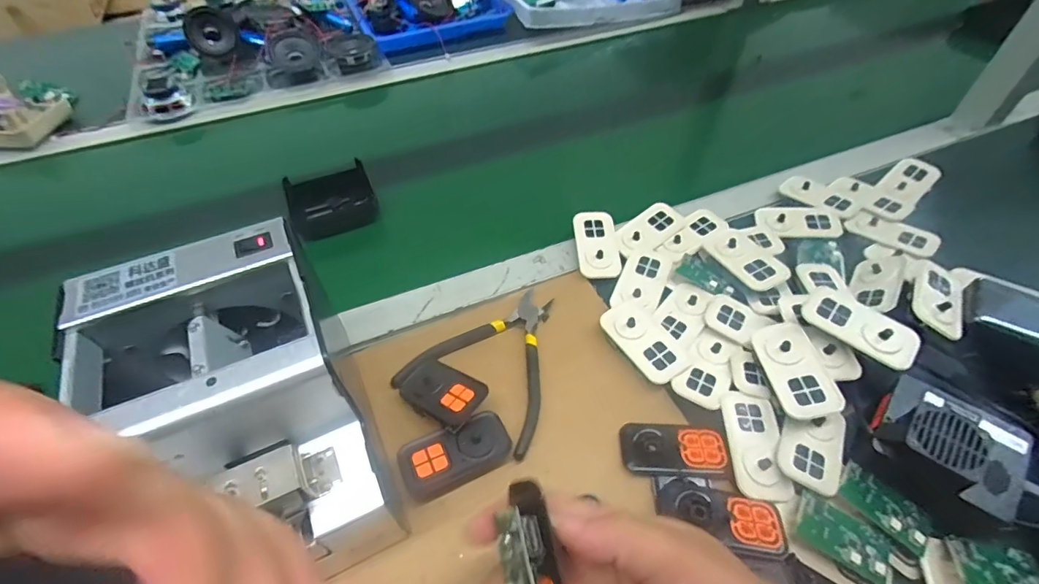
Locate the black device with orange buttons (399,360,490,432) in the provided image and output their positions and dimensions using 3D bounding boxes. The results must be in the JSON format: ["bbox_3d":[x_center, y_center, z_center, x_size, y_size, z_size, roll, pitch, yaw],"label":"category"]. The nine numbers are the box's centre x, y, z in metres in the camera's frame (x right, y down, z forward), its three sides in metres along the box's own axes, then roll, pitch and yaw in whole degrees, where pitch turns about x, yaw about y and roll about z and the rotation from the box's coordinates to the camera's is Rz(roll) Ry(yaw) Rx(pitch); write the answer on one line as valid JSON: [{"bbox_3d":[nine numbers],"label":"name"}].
[{"bbox_3d":[-0.059,0.075,0.366,0.073,0.017,0.040,23,46,36],"label":"black device with orange buttons"}]

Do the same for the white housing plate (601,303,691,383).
[{"bbox_3d":[0.102,0.039,0.393,0.042,0.008,0.077,-28,54,-16],"label":"white housing plate"}]

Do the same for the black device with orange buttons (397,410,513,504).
[{"bbox_3d":[-0.044,0.114,0.338,0.075,0.017,0.040,-24,53,-13],"label":"black device with orange buttons"}]

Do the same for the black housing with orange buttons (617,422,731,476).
[{"bbox_3d":[0.110,0.113,0.347,0.072,0.007,0.040,-2,51,4],"label":"black housing with orange buttons"}]

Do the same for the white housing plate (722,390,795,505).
[{"bbox_3d":[0.167,0.108,0.341,0.037,0.008,0.075,-1,52,5],"label":"white housing plate"}]

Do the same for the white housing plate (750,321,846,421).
[{"bbox_3d":[0.204,0.056,0.355,0.040,0.008,0.072,-17,56,6],"label":"white housing plate"}]

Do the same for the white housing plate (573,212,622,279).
[{"bbox_3d":[0.075,-0.047,0.464,0.040,0.012,0.074,-5,51,2],"label":"white housing plate"}]

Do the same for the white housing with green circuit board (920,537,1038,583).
[{"bbox_3d":[0.282,0.174,0.288,0.068,0.022,0.042,3,52,8],"label":"white housing with green circuit board"}]

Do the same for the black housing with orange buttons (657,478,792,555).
[{"bbox_3d":[0.129,0.141,0.309,0.079,0.017,0.038,11,53,14],"label":"black housing with orange buttons"}]

